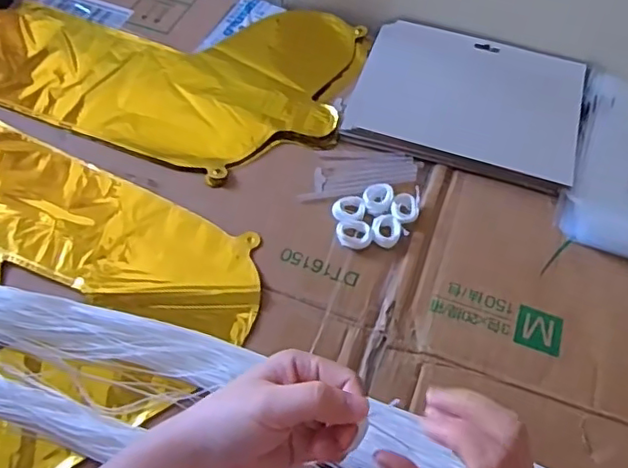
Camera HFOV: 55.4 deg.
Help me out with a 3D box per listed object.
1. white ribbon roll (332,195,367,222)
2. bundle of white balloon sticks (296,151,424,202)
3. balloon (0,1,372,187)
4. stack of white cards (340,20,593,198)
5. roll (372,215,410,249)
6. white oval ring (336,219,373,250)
[{"bbox_3d":[0.029,-0.020,0.492,0.026,0.008,0.027,1,56,-2],"label":"white ribbon roll"},{"bbox_3d":[0.042,-0.051,0.521,0.102,0.006,0.053,2,56,-2],"label":"bundle of white balloon sticks"},{"bbox_3d":[-0.160,-0.179,0.585,0.391,0.006,0.232,20,58,10],"label":"balloon"},{"bbox_3d":[0.146,-0.127,0.563,0.205,0.014,0.163,17,57,8],"label":"stack of white cards"},{"bbox_3d":[0.059,-0.002,0.481,0.026,0.008,0.024,1,56,-2],"label":"roll"},{"bbox_3d":[0.032,0.000,0.477,0.028,0.010,0.023,3,56,-1],"label":"white oval ring"}]

